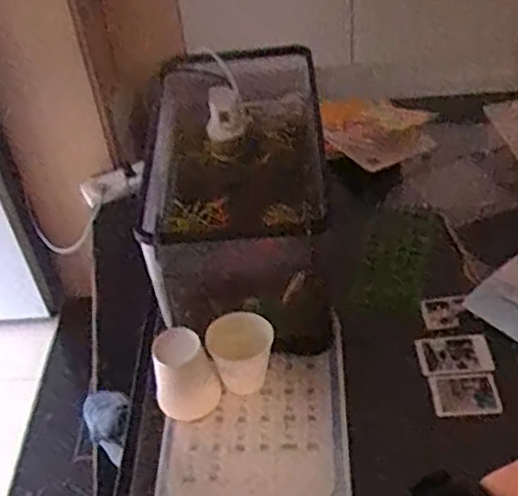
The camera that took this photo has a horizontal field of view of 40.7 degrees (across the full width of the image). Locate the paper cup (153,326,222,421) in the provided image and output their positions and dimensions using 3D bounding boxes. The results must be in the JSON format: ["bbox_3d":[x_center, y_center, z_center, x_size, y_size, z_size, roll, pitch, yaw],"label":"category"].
[{"bbox_3d":[-0.089,0.149,0.825,0.072,0.084,0.072,-4,42,3],"label":"paper cup"}]

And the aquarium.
[{"bbox_3d":[-0.028,-0.082,0.964,0.215,0.207,0.432,-4,42,3],"label":"aquarium"}]

